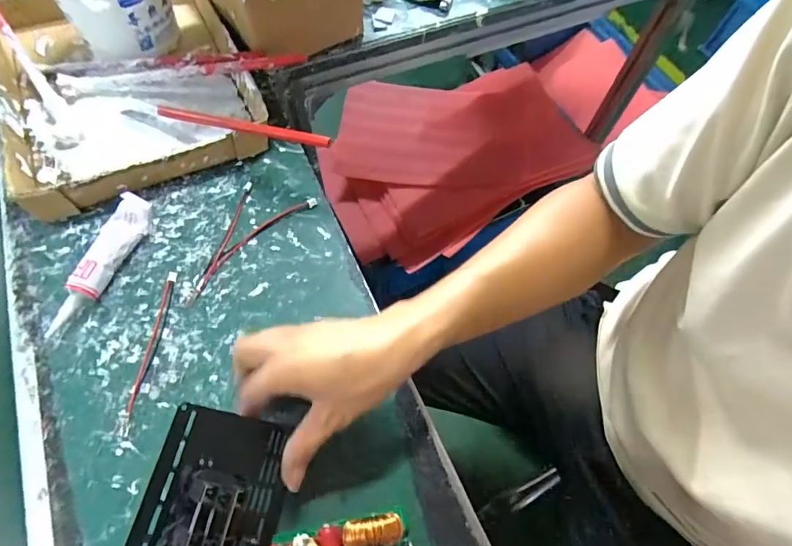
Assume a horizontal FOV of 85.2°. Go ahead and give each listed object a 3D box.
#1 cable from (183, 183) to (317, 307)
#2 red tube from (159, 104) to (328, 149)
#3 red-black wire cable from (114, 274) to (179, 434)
[{"bbox_3d":[-0.151,-0.040,0.406,0.066,0.005,0.150,41,70,17],"label":"cable"},{"bbox_3d":[-0.150,-0.140,0.406,0.206,0.012,0.008,17,64,22],"label":"red tube"},{"bbox_3d":[-0.202,0.061,0.353,0.011,0.004,0.135,5,64,1],"label":"red-black wire cable"}]

